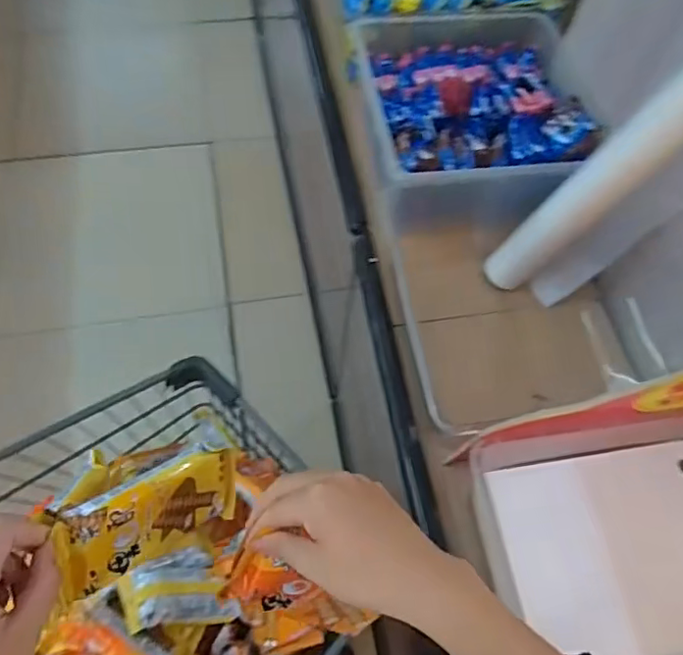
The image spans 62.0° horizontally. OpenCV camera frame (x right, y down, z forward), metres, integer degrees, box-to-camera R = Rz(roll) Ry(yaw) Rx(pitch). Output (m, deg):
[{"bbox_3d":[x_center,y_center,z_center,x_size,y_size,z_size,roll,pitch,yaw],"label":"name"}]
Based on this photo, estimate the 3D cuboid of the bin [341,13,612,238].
[{"bbox_3d":[0.178,-0.296,0.791,0.286,0.110,0.286,-6,63,-7],"label":"bin"}]

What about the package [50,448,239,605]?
[{"bbox_3d":[-0.128,0.133,0.395,0.018,0.070,0.128,19,24,34],"label":"package"}]

